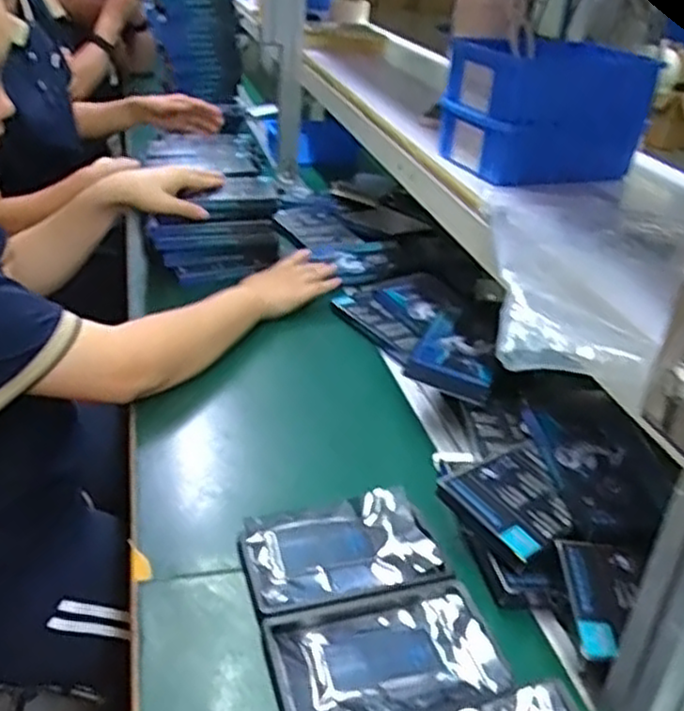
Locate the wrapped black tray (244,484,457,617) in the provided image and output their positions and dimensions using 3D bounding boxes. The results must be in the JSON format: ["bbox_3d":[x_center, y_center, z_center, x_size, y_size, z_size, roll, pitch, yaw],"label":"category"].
[{"bbox_3d":[-0.002,0.156,0.603,0.152,0.016,0.105,-5,32,-18],"label":"wrapped black tray"}]

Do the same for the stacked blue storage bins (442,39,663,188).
[{"bbox_3d":[0.207,-0.259,0.788,0.184,0.125,0.116,-7,32,-21],"label":"stacked blue storage bins"}]

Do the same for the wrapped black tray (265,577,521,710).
[{"bbox_3d":[0.032,0.211,0.522,0.158,0.012,0.106,-5,32,-18],"label":"wrapped black tray"}]

